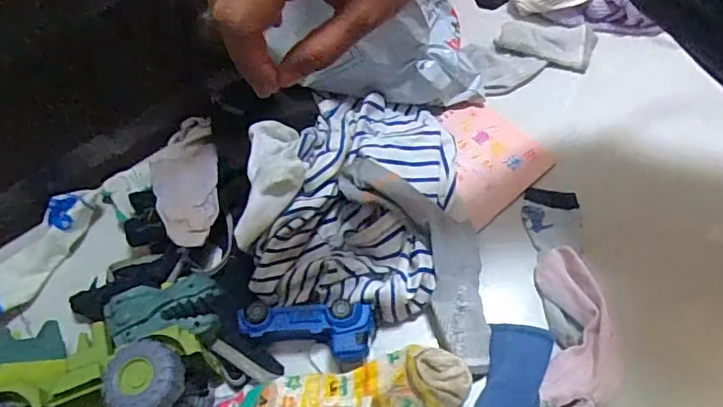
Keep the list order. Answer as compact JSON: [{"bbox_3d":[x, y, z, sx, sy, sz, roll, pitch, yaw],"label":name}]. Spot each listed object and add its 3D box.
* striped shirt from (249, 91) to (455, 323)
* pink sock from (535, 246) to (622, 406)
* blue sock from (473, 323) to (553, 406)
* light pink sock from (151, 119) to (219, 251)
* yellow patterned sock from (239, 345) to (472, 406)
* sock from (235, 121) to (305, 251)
[{"bbox_3d":[0.005,-0.018,0.569,0.170,0.060,0.266,11,63,8],"label":"striped shirt"},{"bbox_3d":[0.196,0.124,0.498,0.064,0.043,0.173,7,63,6],"label":"pink sock"},{"bbox_3d":[0.126,0.181,0.485,0.054,0.021,0.151,17,65,11],"label":"blue sock"},{"bbox_3d":[-0.186,-0.025,0.584,0.068,0.023,0.169,-14,49,-5],"label":"light pink sock"},{"bbox_3d":[-0.007,0.175,0.491,0.202,0.032,0.061,-12,62,-3],"label":"yellow patterned sock"},{"bbox_3d":[-0.087,-0.030,0.539,0.062,0.047,0.141,1,62,3],"label":"sock"}]

